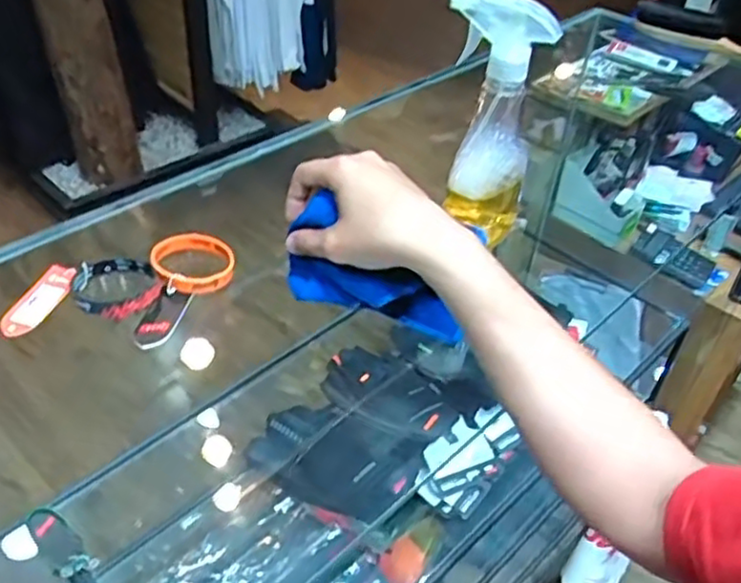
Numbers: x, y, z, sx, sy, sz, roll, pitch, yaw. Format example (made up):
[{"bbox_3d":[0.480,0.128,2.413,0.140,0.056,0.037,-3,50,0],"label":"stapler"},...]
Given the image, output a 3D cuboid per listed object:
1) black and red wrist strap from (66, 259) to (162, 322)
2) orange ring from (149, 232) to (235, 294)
[{"bbox_3d":[-0.201,-0.005,0.552,0.068,0.012,0.069,3,41,-2],"label":"black and red wrist strap"},{"bbox_3d":[-0.147,-0.025,0.579,0.066,0.019,0.066,3,41,-2],"label":"orange ring"}]

